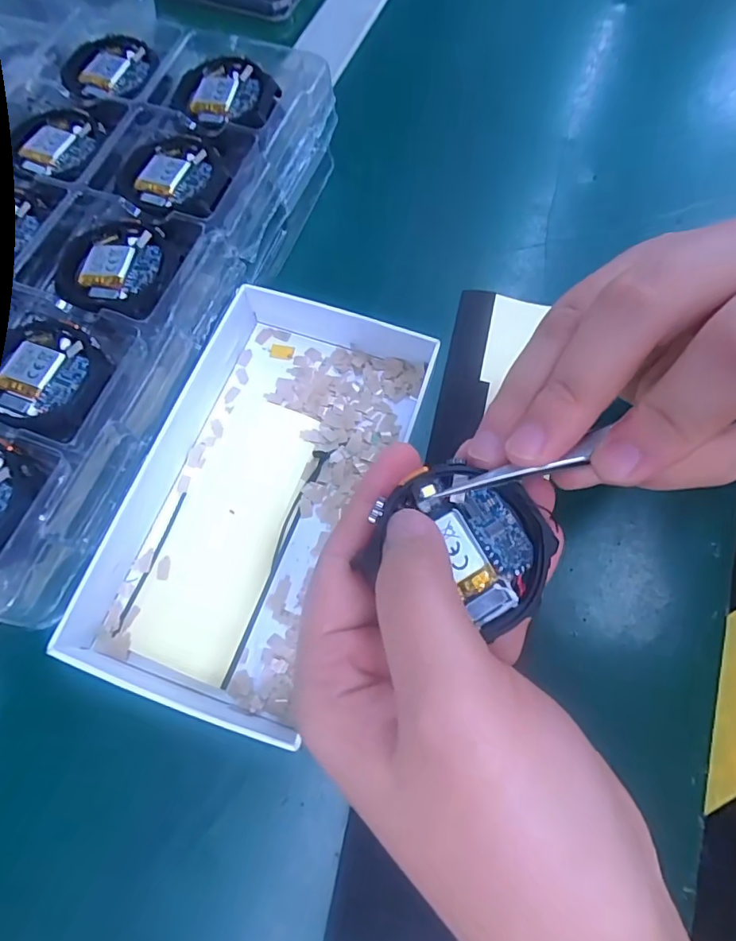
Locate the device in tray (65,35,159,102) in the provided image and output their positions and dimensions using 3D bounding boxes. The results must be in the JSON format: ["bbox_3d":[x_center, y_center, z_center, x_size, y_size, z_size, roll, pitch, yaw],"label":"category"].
[{"bbox_3d":[-0.141,-0.220,0.273,0.048,0.005,0.049,0,68,0],"label":"device in tray"}]

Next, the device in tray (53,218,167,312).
[{"bbox_3d":[-0.116,-0.093,0.229,0.049,0.005,0.049,2,68,1],"label":"device in tray"}]

